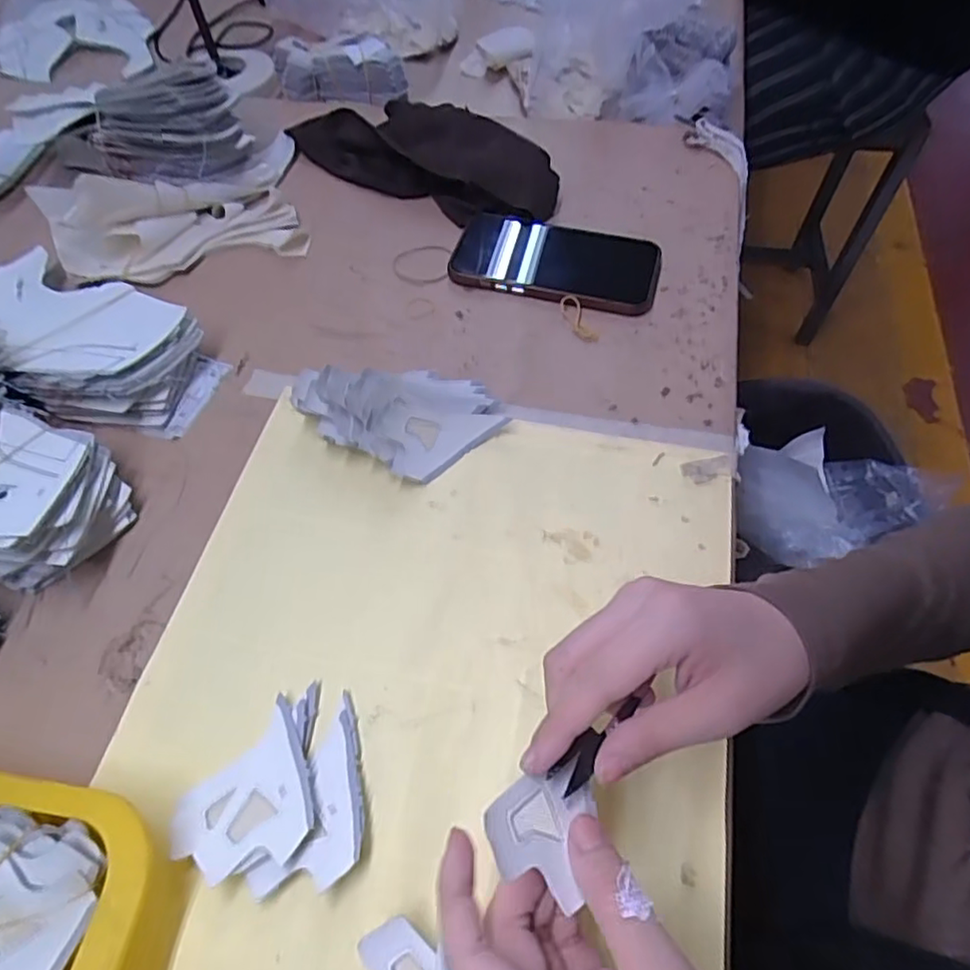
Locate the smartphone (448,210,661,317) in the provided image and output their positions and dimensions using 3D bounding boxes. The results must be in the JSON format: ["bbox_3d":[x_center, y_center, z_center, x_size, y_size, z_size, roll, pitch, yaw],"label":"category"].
[{"bbox_3d":[0.058,-0.184,0.513,0.162,0.017,0.091,12,59,9],"label":"smartphone"}]

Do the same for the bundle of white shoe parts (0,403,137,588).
[{"bbox_3d":[-0.280,0.007,0.384,0.107,0.052,0.098,12,60,9],"label":"bundle of white shoe parts"}]

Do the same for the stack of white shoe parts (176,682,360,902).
[{"bbox_3d":[-0.107,0.150,0.311,0.089,0.016,0.087,-9,59,-4],"label":"stack of white shoe parts"}]

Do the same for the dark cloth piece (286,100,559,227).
[{"bbox_3d":[-0.052,-0.314,0.586,0.270,0.038,0.115,27,63,17],"label":"dark cloth piece"}]

